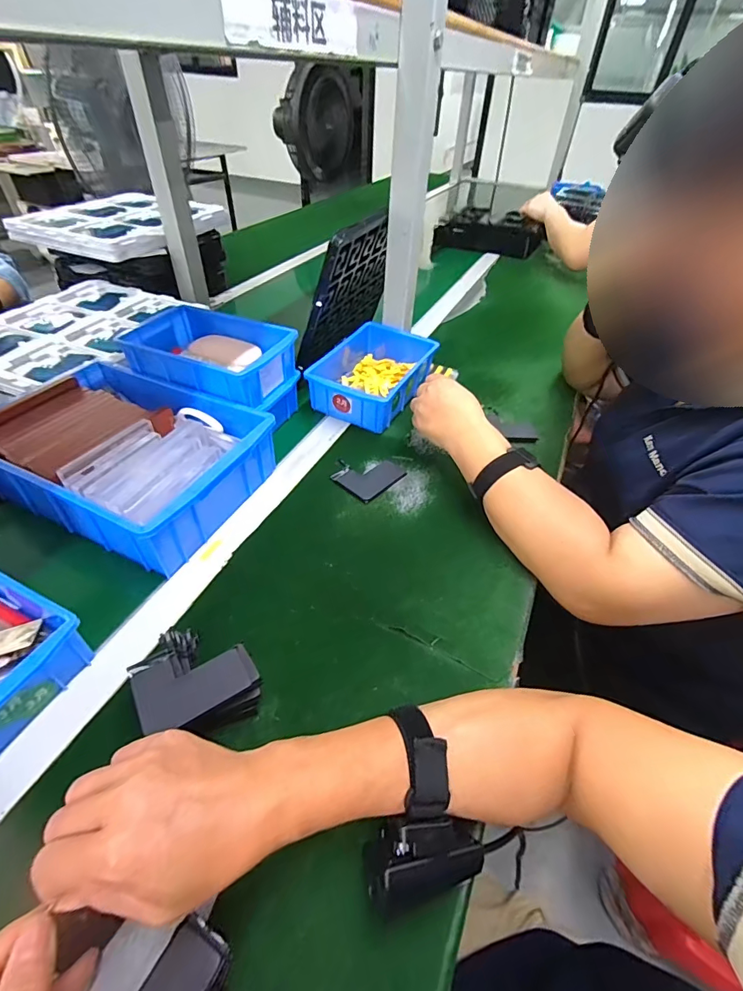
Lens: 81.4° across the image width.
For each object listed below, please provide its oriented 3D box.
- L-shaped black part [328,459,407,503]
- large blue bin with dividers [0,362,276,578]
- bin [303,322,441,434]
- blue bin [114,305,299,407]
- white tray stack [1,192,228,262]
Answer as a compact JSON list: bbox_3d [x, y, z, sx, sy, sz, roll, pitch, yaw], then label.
[{"bbox_3d":[-0.008,-0.030,0.565,0.078,0.004,0.084,35,52,28],"label":"L-shaped black part"},{"bbox_3d":[-0.276,-0.047,0.496,0.276,0.079,0.192,19,46,15],"label":"large blue bin with dividers"},{"bbox_3d":[0.001,-0.187,0.670,0.139,0.066,0.198,21,47,17],"label":"bin"},{"bbox_3d":[-0.212,-0.183,0.571,0.191,0.058,0.127,18,46,14],"label":"blue bin"},{"bbox_3d":[-0.500,-0.550,0.875,0.300,0.037,0.332,16,45,13],"label":"white tray stack"}]

